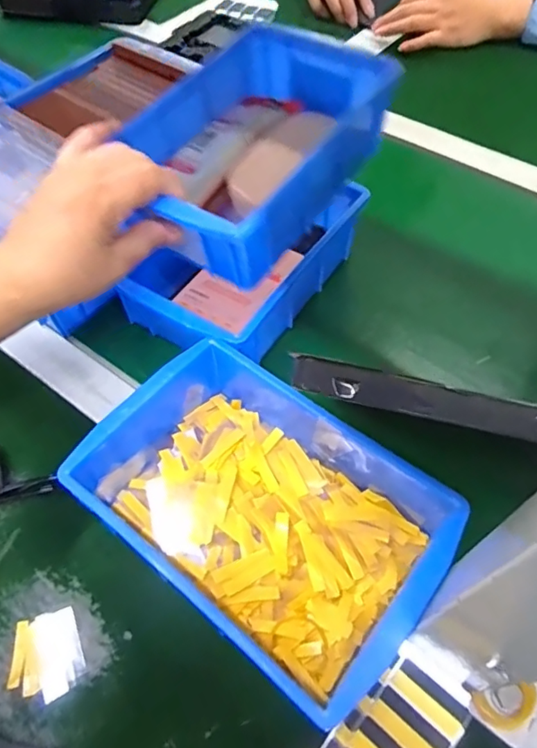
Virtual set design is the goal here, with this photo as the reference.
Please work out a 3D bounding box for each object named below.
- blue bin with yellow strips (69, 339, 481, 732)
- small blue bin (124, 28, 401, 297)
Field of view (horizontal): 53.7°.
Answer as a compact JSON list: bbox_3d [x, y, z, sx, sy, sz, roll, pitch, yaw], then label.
[{"bbox_3d":[-0.003,0.077,0.318,0.194,0.067,0.137,34,63,21],"label":"blue bin with yellow strips"},{"bbox_3d":[-0.011,-0.165,0.375,0.129,0.051,0.205,30,62,19],"label":"small blue bin"}]

